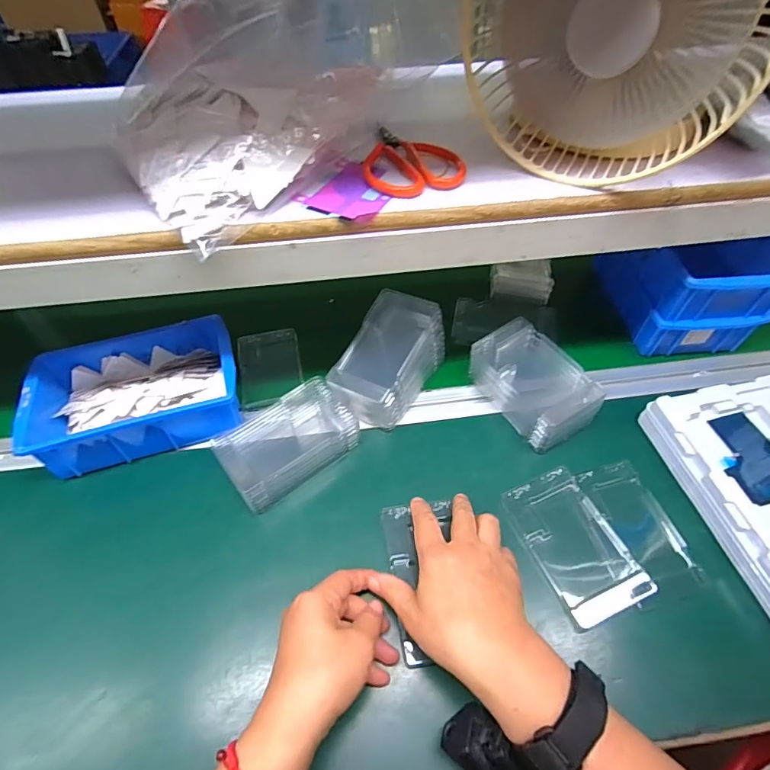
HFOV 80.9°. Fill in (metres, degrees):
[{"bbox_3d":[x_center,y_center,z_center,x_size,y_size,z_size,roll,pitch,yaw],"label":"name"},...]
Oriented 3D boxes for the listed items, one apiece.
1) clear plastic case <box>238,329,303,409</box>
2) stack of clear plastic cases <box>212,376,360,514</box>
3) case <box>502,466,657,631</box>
[{"bbox_3d":[-0.139,-0.023,0.547,0.072,0.016,0.104,-11,52,-8],"label":"clear plastic case"},{"bbox_3d":[-0.100,0.056,0.461,0.137,0.043,0.087,-34,59,-24],"label":"stack of clear plastic cases"},{"bbox_3d":[0.169,0.141,0.409,0.073,0.015,0.126,-18,53,-14],"label":"case"}]

